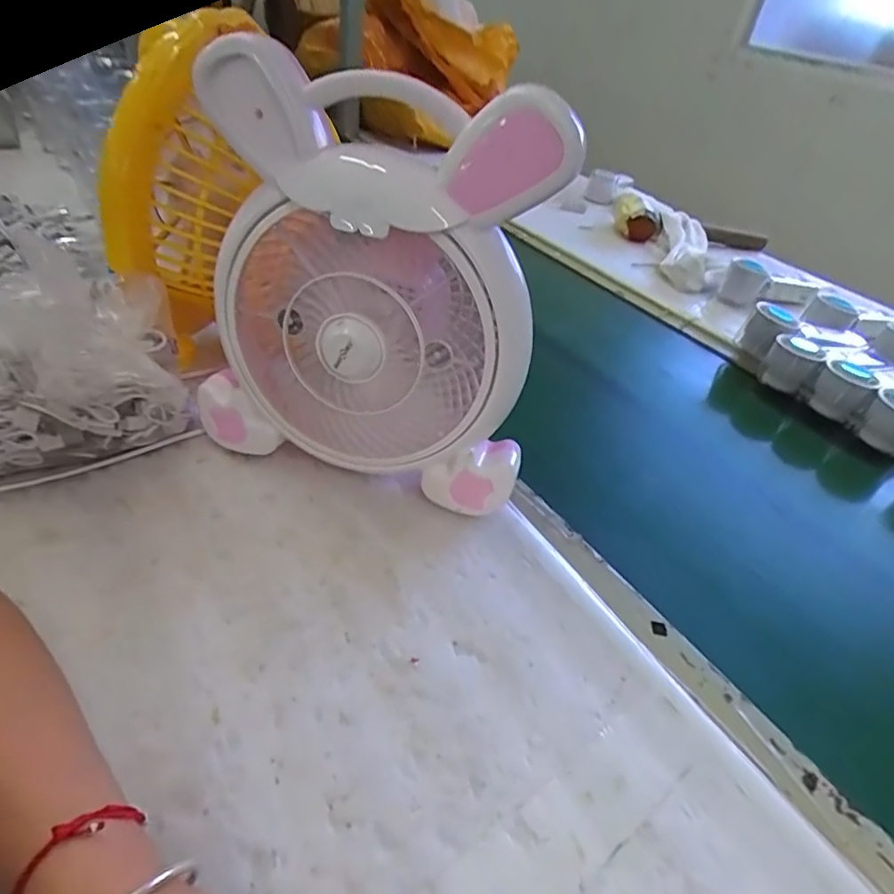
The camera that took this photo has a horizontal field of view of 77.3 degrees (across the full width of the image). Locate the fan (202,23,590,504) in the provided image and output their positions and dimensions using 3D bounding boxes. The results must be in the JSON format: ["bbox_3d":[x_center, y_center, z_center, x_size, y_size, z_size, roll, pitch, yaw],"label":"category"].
[{"bbox_3d":[-0.050,-0.104,0.396,0.235,0.257,0.140,13,41,5],"label":"fan"}]

